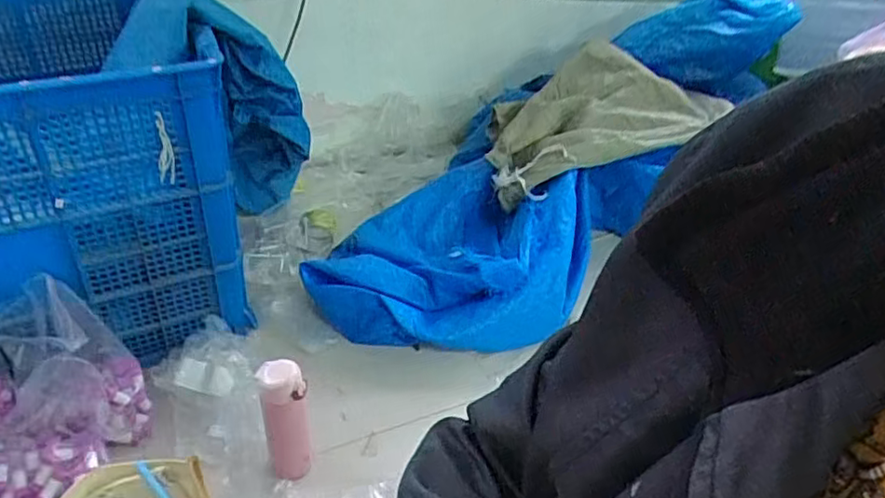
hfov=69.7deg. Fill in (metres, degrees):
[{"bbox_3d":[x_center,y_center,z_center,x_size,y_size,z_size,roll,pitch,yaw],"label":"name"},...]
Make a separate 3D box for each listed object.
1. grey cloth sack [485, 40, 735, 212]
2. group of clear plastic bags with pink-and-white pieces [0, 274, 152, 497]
[{"bbox_3d":[0.374,-0.329,1.602,0.595,0.206,0.400,-18,42,-29],"label":"grey cloth sack"},{"bbox_3d":[-0.607,0.221,0.923,0.310,0.239,0.235,-20,43,-30],"label":"group of clear plastic bags with pink-and-white pieces"}]

